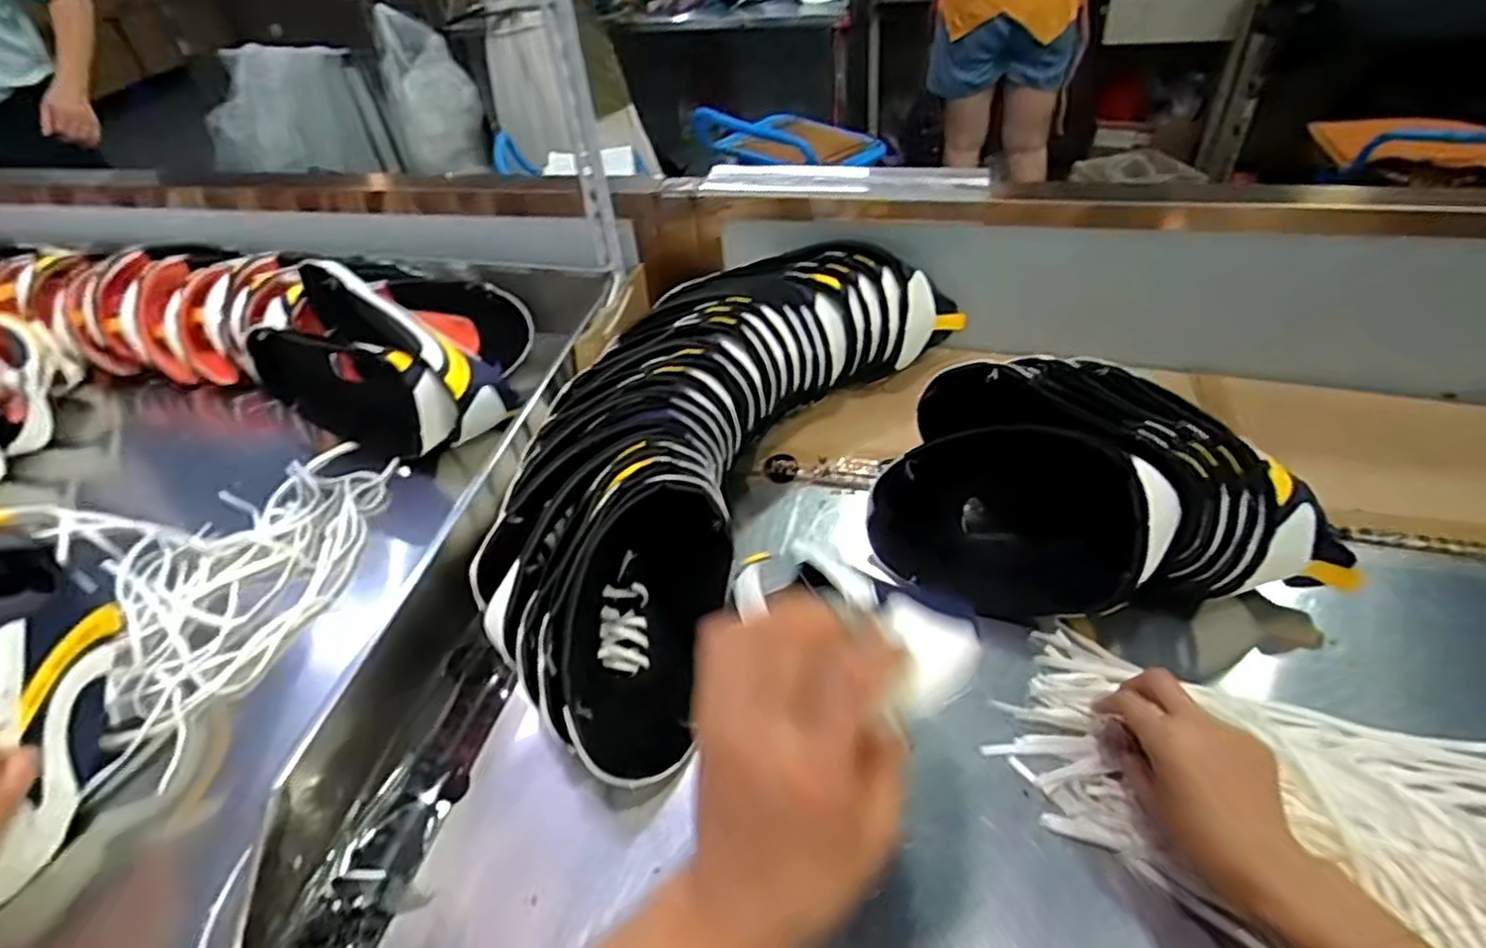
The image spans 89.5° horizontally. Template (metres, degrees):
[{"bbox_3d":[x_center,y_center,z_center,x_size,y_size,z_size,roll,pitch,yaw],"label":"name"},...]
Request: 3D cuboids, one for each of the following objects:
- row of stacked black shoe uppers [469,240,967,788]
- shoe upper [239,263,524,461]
[{"bbox_3d":[-0.027,-0.029,0.668,0.262,0.127,0.566,16,50,21],"label":"row of stacked black shoe uppers"},{"bbox_3d":[-0.370,-0.113,0.773,0.242,0.169,0.106,16,50,21],"label":"shoe upper"}]

